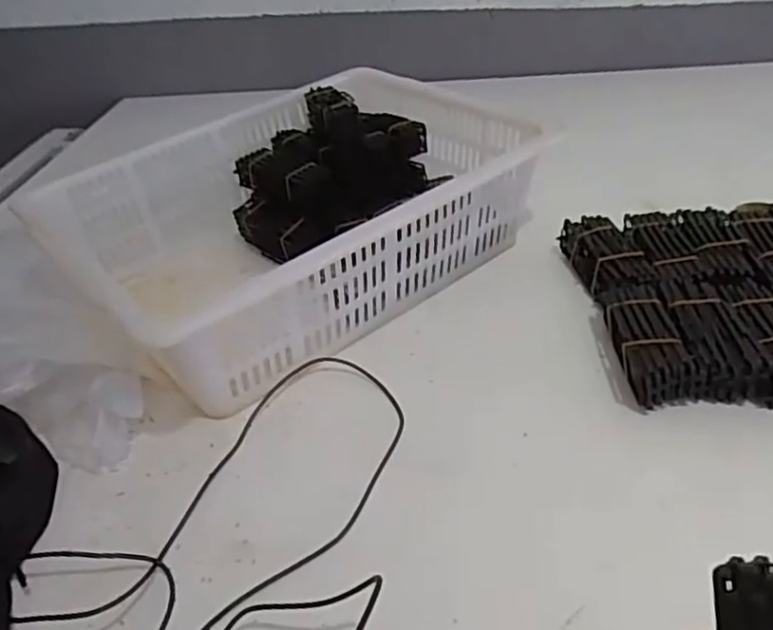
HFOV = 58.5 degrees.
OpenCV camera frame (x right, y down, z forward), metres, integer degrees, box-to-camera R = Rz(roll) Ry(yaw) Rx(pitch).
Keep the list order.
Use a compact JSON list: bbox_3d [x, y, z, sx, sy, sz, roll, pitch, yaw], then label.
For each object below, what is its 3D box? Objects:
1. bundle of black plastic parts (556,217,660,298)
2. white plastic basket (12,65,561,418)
[{"bbox_3d":[0.228,-0.055,0.719,0.054,0.049,0.130,-9,37,-2],"label":"bundle of black plastic parts"},{"bbox_3d":[-0.101,-0.103,0.783,0.488,0.155,0.361,-32,44,-28],"label":"white plastic basket"}]

